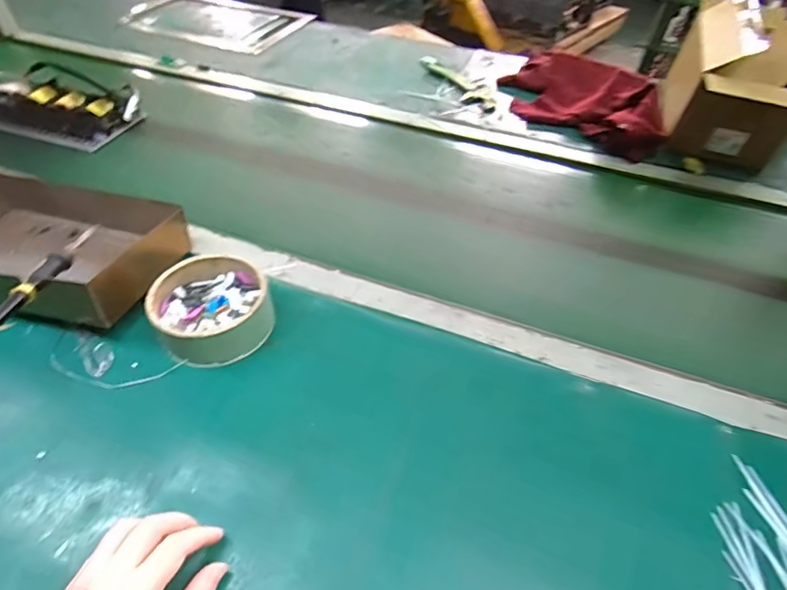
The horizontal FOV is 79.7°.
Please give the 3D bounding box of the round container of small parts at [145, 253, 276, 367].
[{"bbox_3d":[-0.198,0.014,0.517,0.116,0.050,0.113,1,47,-1],"label":"round container of small parts"}]

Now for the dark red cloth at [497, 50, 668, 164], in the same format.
[{"bbox_3d":[0.362,-0.380,0.901,0.194,0.070,0.354,-32,56,-27],"label":"dark red cloth"}]

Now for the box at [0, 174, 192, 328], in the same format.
[{"bbox_3d":[-0.406,-0.053,0.555,0.308,0.078,0.169,12,48,9],"label":"box"}]

